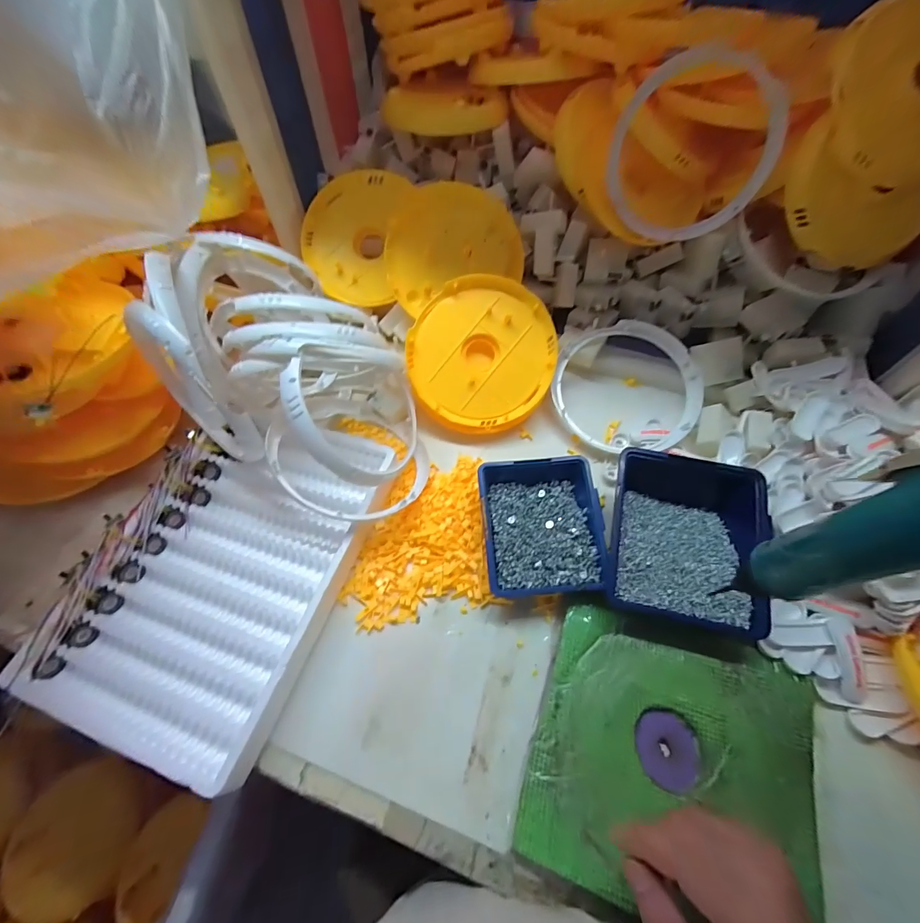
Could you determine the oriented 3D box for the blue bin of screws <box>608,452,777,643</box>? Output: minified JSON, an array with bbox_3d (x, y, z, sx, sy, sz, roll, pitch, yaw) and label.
[{"bbox_3d":[0.229,0.072,0.421,0.145,0.055,0.182,10,61,8],"label":"blue bin of screws"}]

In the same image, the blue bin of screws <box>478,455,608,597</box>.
[{"bbox_3d":[0.086,0.071,0.437,0.120,0.060,0.138,-4,60,0],"label":"blue bin of screws"}]

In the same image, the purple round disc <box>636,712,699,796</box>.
[{"bbox_3d":[0.182,0.252,0.357,0.050,0.008,0.056,2,60,3],"label":"purple round disc"}]

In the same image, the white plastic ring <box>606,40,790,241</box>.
[{"bbox_3d":[0.277,-0.371,0.490,0.185,0.182,0.024,10,39,15],"label":"white plastic ring"}]

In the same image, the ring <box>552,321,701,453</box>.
[{"bbox_3d":[0.216,-0.096,0.527,0.187,0.020,0.177,-1,77,4],"label":"ring"}]

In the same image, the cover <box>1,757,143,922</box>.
[{"bbox_3d":[-0.589,0.574,0.624,0.181,0.023,0.181,-1,60,1],"label":"cover"}]

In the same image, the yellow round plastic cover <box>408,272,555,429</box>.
[{"bbox_3d":[0.027,-0.134,0.518,0.183,0.018,0.186,0,91,-1],"label":"yellow round plastic cover"}]

